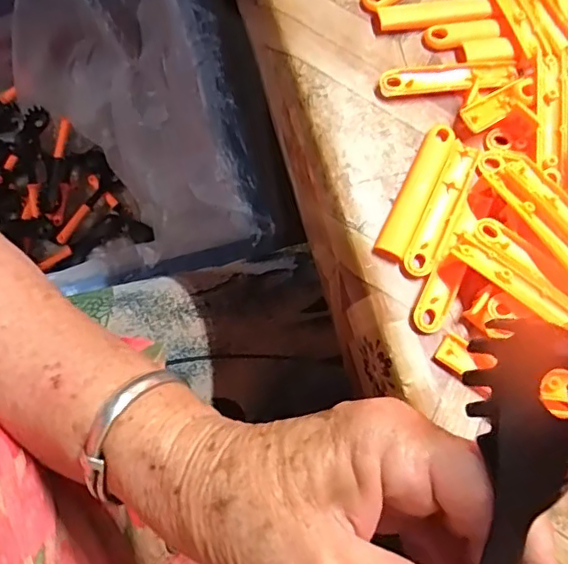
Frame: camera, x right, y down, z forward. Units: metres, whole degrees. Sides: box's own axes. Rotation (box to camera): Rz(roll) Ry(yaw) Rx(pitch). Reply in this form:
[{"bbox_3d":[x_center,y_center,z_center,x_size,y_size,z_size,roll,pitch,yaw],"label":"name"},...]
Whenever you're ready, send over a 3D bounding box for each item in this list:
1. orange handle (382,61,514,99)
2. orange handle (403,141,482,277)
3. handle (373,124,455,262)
[{"bbox_3d":[0.085,-0.106,0.293,0.071,0.008,0.016,-4,74,-5],"label":"orange handle"},{"bbox_3d":[0.077,-0.036,0.272,0.016,0.004,0.073,25,74,4],"label":"orange handle"},{"bbox_3d":[0.064,-0.045,0.275,0.014,0.005,0.076,25,74,4],"label":"handle"}]

